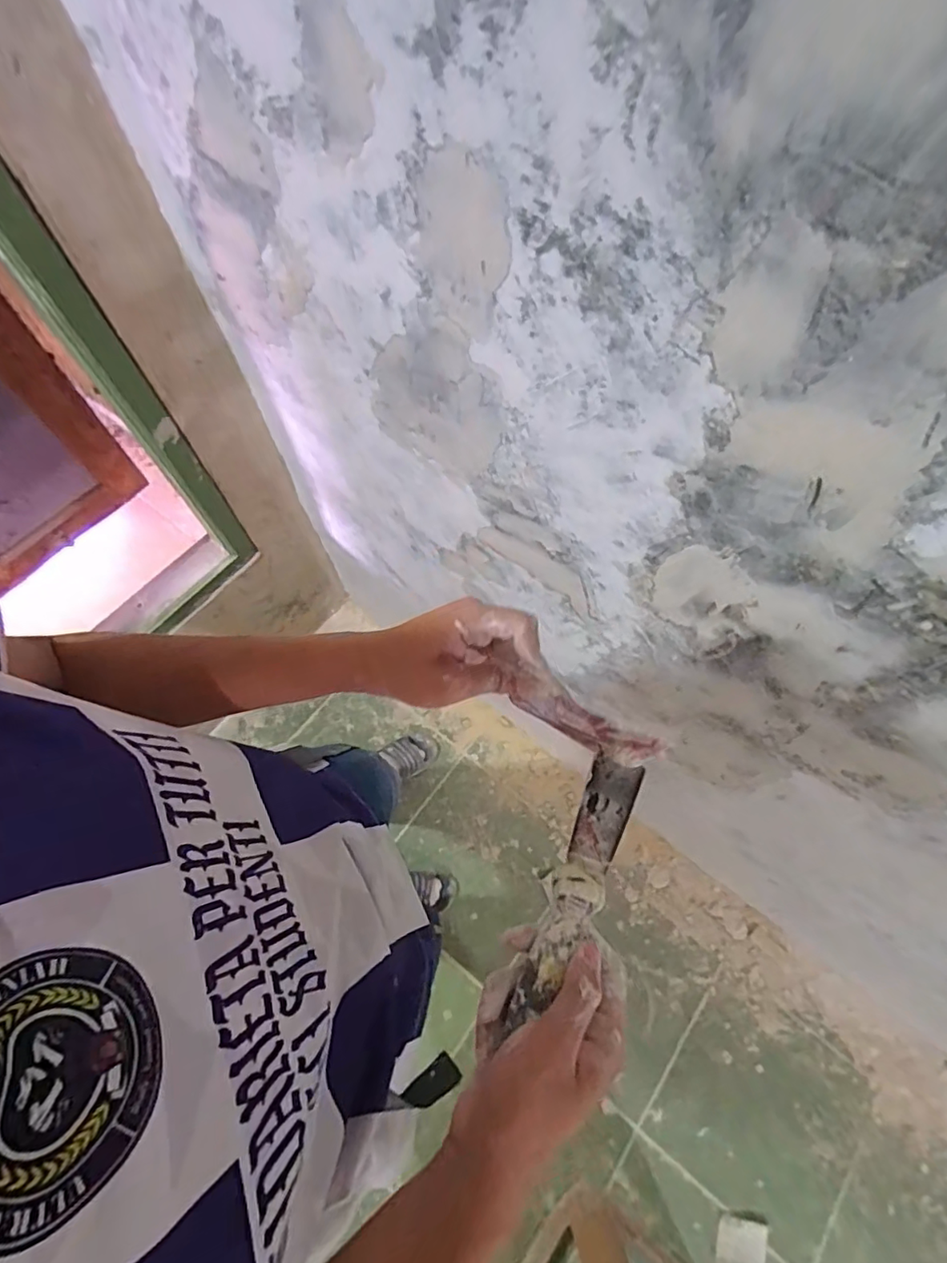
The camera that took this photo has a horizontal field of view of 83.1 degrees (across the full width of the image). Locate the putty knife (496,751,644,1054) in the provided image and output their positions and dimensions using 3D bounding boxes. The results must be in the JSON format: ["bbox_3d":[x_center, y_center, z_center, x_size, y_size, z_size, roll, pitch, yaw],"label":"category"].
[{"bbox_3d":[0.065,0.166,0.346,0.035,0.016,0.176,26,66,10],"label":"putty knife"}]

